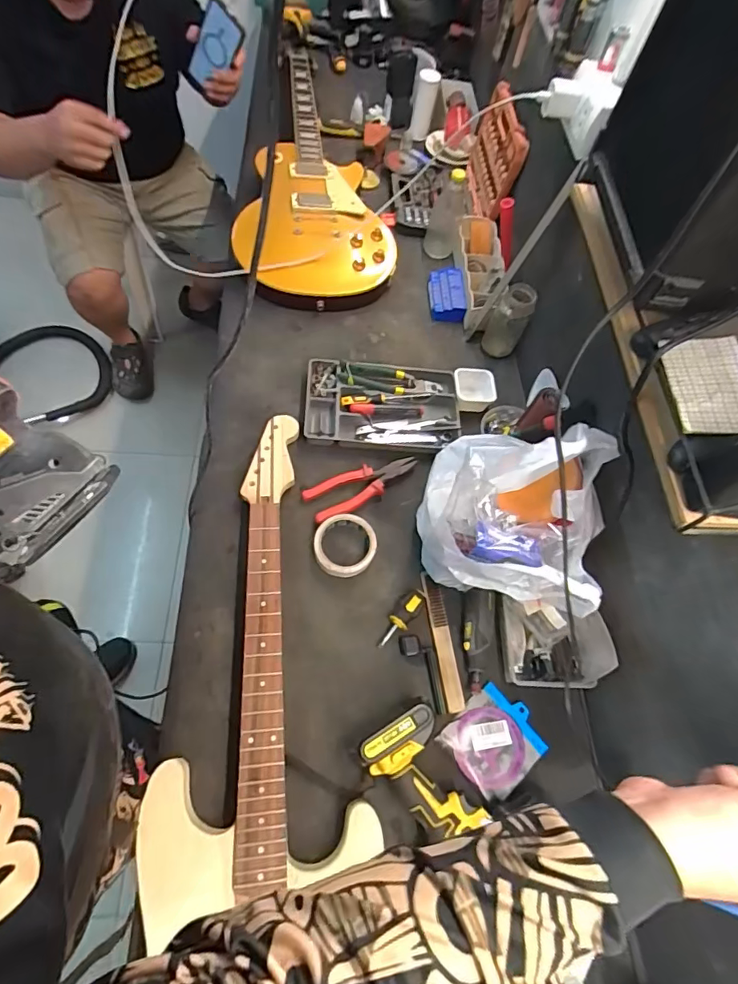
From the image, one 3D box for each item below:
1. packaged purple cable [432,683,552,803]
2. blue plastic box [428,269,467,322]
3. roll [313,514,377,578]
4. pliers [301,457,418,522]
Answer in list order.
[{"bbox_3d":[0.172,0.337,0.652,0.116,0.026,0.109,-40,74,-11],"label":"packaged purple cable"},{"bbox_3d":[0.160,-0.412,1.002,0.074,0.038,0.114,-2,70,2],"label":"blue plastic box"},{"bbox_3d":[-0.037,0.080,0.736,0.094,0.020,0.096,-1,70,2],"label":"roll"},{"bbox_3d":[-0.009,-0.014,0.793,0.197,0.011,0.065,-25,71,-19],"label":"pliers"}]

